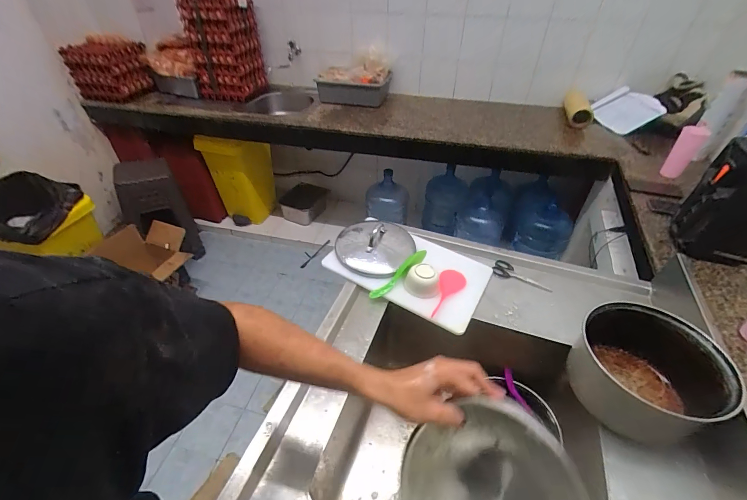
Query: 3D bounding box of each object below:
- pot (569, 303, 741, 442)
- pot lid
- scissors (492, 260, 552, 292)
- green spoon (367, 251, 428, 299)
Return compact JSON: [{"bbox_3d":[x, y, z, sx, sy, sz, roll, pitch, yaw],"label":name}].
[{"bbox_3d":[0.508,0.239,0.646,0.216,0.170,0.222,1,41,-1],"label":"pot"},{"bbox_3d":[0.001,-0.015,0.935,0.216,0.082,0.223,1,41,-1],"label":"pot lid"},{"bbox_3d":[0.400,0.068,0.905,0.148,0.009,0.060,18,44,19],"label":"scissors"},{"bbox_3d":[0.062,0.060,0.840,0.176,0.017,0.033,-41,53,-10],"label":"green spoon"}]

